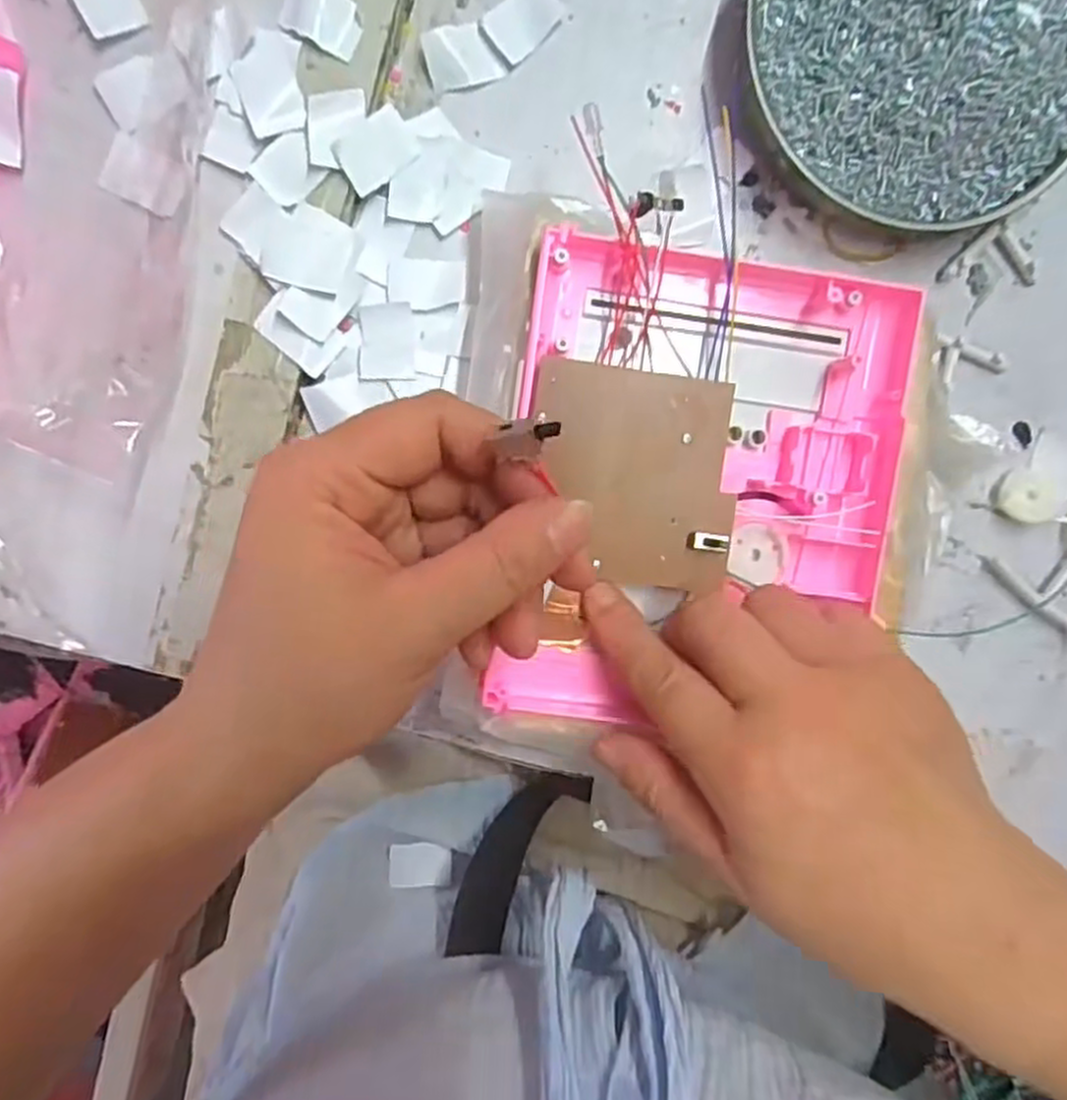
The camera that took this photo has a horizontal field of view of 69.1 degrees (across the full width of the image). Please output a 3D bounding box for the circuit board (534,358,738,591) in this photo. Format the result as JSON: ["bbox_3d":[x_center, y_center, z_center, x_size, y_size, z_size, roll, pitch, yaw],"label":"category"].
[{"bbox_3d":[0.035,-0.025,0.268,0.069,0.007,0.073,5,93,-5],"label":"circuit board"}]

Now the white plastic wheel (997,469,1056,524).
[{"bbox_3d":[0.201,-0.022,0.314,0.021,0.008,0.021,-3,94,-5],"label":"white plastic wheel"}]

